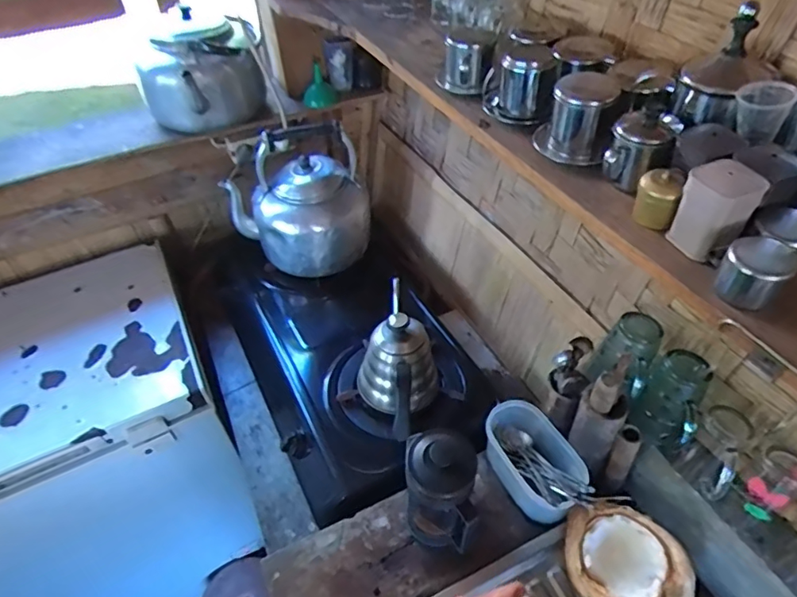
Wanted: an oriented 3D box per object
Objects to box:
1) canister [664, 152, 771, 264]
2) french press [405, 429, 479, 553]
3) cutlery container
[{"bbox_3d":[0.286,-0.080,0.464,0.051,0.077,0.054,-24,48,-19],"label":"canister"},{"bbox_3d":[0.055,0.253,0.684,0.088,0.200,0.099,0,45,3],"label":"french press"},{"bbox_3d":[0.206,0.243,0.772,0.104,0.092,0.171,-18,47,-14],"label":"cutlery container"}]

